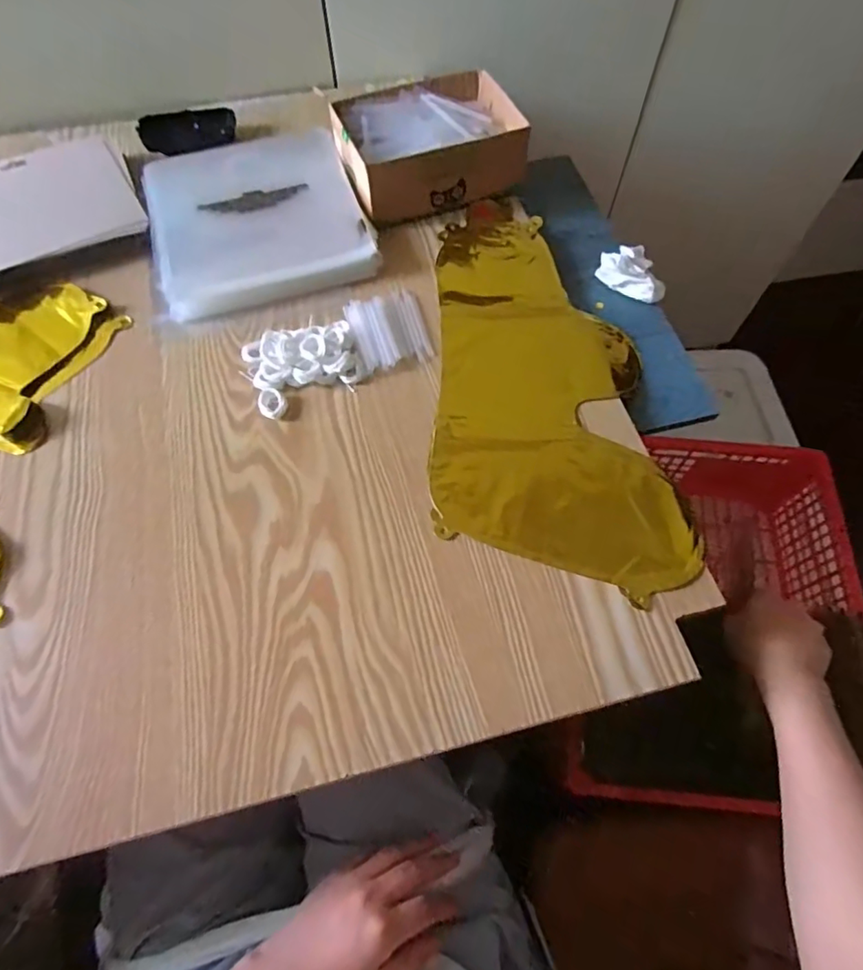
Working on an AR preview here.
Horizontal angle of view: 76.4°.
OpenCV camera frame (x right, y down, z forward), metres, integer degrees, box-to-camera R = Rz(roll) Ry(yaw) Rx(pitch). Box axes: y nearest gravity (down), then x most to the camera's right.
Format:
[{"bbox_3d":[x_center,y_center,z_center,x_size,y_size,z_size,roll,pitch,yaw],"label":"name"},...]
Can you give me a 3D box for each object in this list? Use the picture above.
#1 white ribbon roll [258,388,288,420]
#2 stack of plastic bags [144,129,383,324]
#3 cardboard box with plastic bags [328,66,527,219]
[{"bbox_3d":[-0.141,-0.073,0.487,0.024,0.010,0.030,-24,65,-11],"label":"white ribbon roll"},{"bbox_3d":[-0.186,-0.283,0.579,0.211,0.033,0.219,-18,64,-8],"label":"stack of plastic bags"},{"bbox_3d":[-0.004,-0.380,0.611,0.199,0.059,0.148,-24,65,-11],"label":"cardboard box with plastic bags"}]

